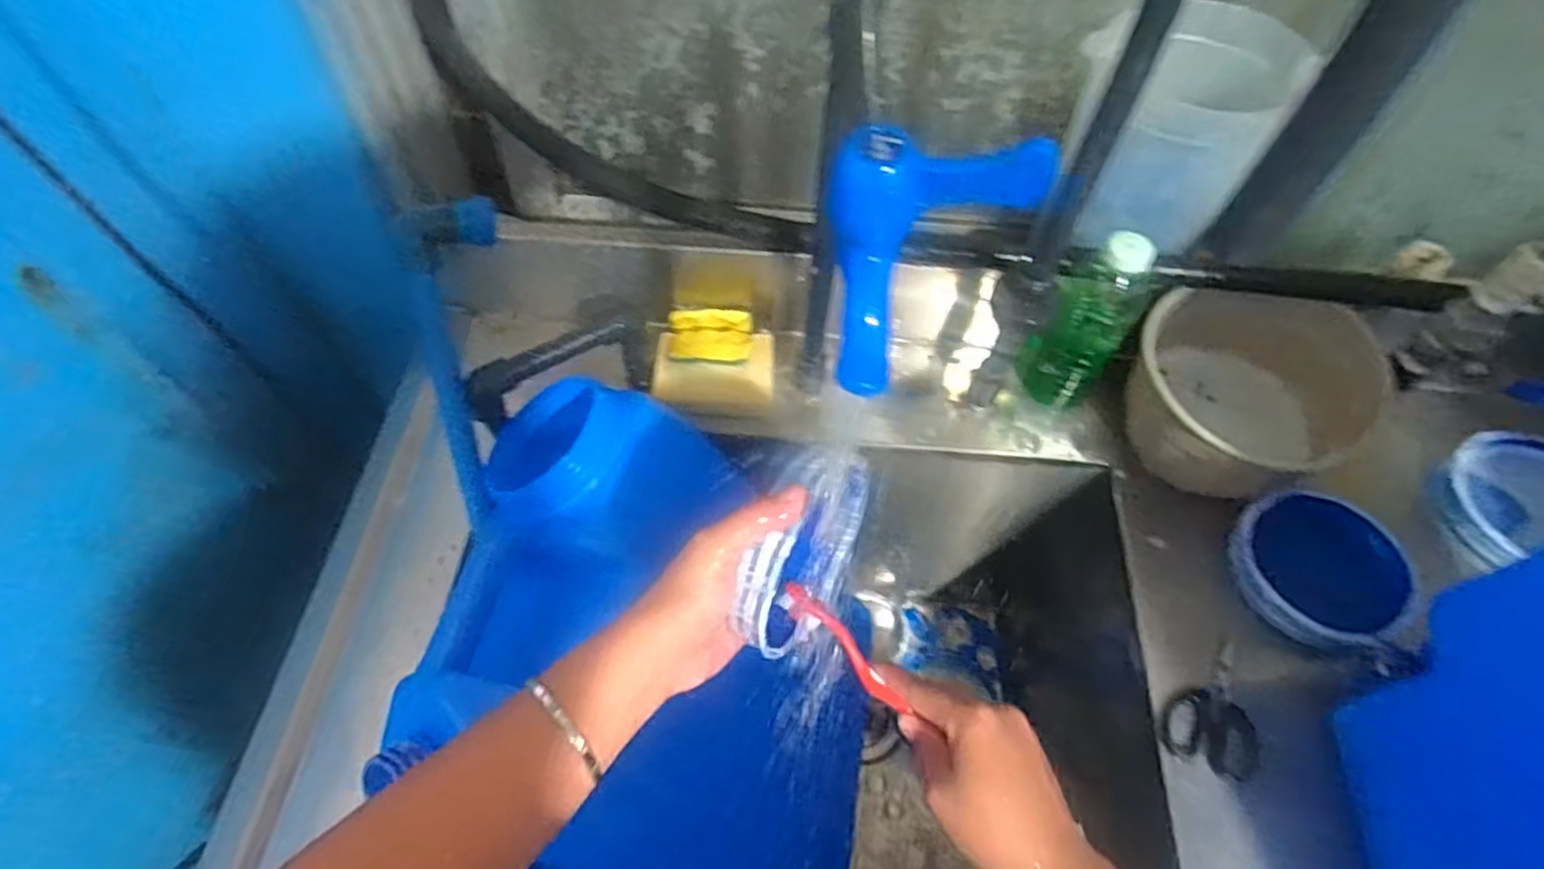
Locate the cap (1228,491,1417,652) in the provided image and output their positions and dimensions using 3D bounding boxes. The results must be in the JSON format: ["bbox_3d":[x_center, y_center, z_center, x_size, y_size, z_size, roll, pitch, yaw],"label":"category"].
[{"bbox_3d":[0.410,0.101,0.563,0.111,0.037,0.116,1,57,-1],"label":"cap"}]

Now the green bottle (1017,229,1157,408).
[{"bbox_3d":[0.248,-0.083,0.606,0.063,0.189,0.037,33,62,19],"label":"green bottle"}]

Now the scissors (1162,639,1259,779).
[{"bbox_3d":[0.310,0.188,0.527,0.059,0.005,0.090,21,59,12],"label":"scissors"}]

